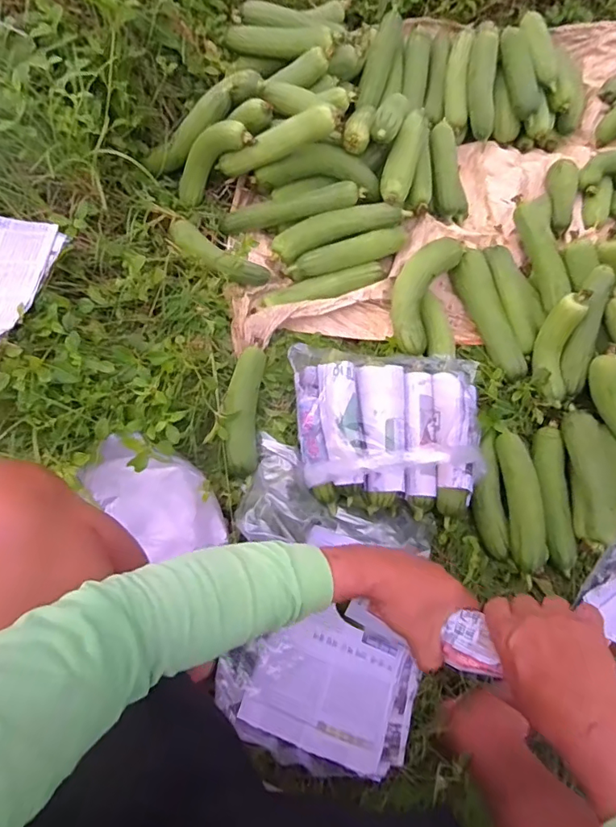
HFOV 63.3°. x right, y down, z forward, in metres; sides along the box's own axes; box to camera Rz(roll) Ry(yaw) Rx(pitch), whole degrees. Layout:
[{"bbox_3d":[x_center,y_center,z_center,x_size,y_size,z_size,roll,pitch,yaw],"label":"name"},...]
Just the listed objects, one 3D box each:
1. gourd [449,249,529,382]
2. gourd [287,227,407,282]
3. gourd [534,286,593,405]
[{"bbox_3d":[0.339,-0.183,0.937,0.056,0.055,0.258,-14,70,-8],"label":"gourd"},{"bbox_3d":[0.079,-0.304,0.953,0.241,0.053,0.044,-21,71,-10],"label":"gourd"},{"bbox_3d":[0.444,-0.121,0.885,0.052,0.060,0.188,8,103,0],"label":"gourd"}]

